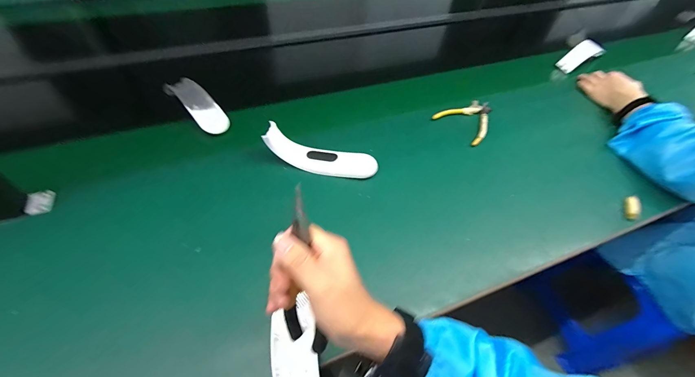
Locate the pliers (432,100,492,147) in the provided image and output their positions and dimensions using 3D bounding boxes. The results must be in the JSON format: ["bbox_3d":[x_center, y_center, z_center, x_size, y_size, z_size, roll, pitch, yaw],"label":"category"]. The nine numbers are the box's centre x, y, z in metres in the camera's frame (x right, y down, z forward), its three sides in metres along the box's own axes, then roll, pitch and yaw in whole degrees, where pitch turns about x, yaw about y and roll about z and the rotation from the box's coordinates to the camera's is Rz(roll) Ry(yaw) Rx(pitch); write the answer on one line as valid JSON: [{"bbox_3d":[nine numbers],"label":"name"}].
[{"bbox_3d":[0.271,-0.155,0.641,0.133,0.013,0.109,-32,60,-25],"label":"pliers"}]

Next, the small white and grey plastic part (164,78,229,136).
[{"bbox_3d":[-0.314,-0.177,0.616,0.064,0.031,0.181,-33,61,-26],"label":"small white and grey plastic part"}]

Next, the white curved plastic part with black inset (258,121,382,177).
[{"bbox_3d":[-0.047,-0.056,0.524,0.197,0.036,0.048,15,51,-8],"label":"white curved plastic part with black inset"}]

